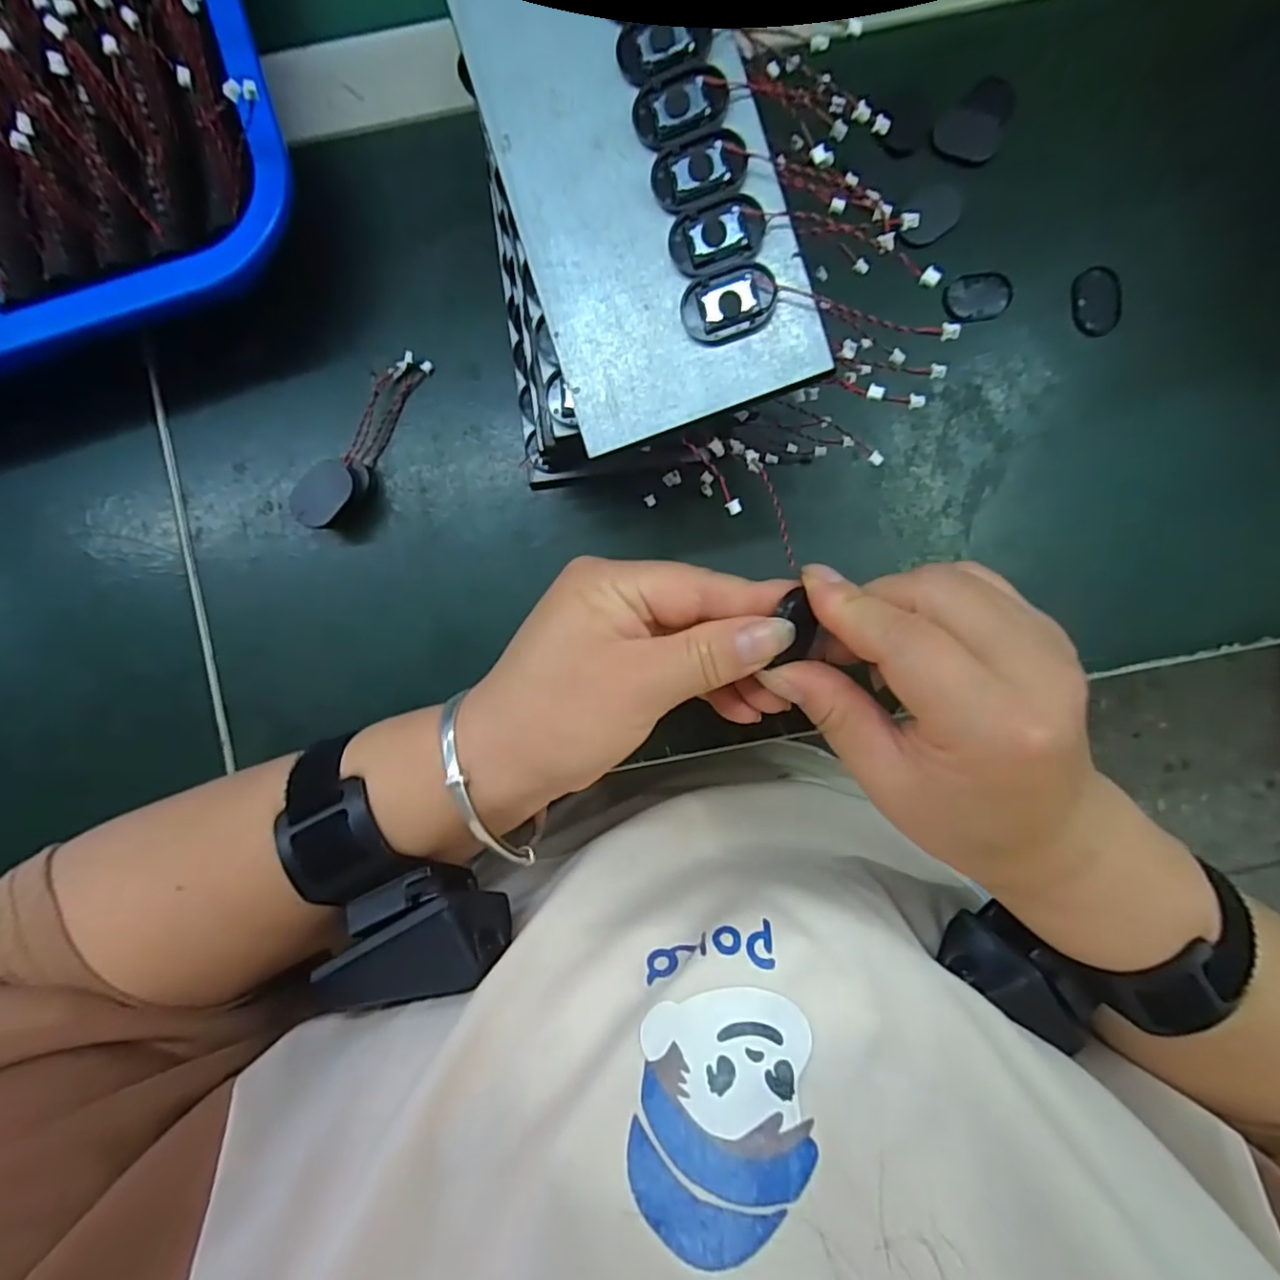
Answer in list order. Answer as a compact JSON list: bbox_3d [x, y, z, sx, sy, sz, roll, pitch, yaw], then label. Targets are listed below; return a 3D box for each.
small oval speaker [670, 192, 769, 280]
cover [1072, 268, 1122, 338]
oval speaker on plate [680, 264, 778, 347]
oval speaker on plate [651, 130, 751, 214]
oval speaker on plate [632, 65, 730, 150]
[{"bbox_3d":[0.024,-0.122,0.187,0.028,0.004,0.019,-16,91,1],"label":"small oval speaker"},{"bbox_3d":[0.201,-0.149,0.272,0.020,0.004,0.029,-6,93,0],"label":"cover"},{"bbox_3d":[0.027,-0.101,0.188,0.028,0.005,0.019,-15,91,1],"label":"oval speaker on plate"},{"bbox_3d":[0.018,-0.141,0.186,0.028,0.004,0.019,-16,91,1],"label":"oval speaker on plate"},{"bbox_3d":[0.012,-0.161,0.186,0.029,0.004,0.020,-17,91,1],"label":"oval speaker on plate"}]

